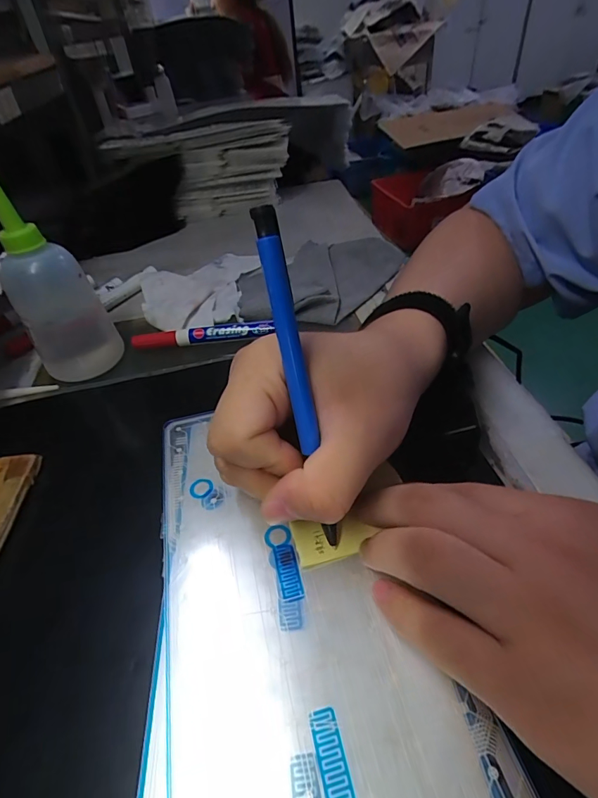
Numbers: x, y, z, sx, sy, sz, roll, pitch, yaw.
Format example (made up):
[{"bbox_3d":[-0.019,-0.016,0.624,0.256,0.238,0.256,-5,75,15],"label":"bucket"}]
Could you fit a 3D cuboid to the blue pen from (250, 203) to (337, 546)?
[{"bbox_3d":[0.001,-0.003,0.158,0.009,0.132,0.005,-15,18,-10],"label":"blue pen"}]

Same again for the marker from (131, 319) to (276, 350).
[{"bbox_3d":[-0.088,-0.060,0.374,0.129,0.015,0.012,-6,44,3],"label":"marker"}]

